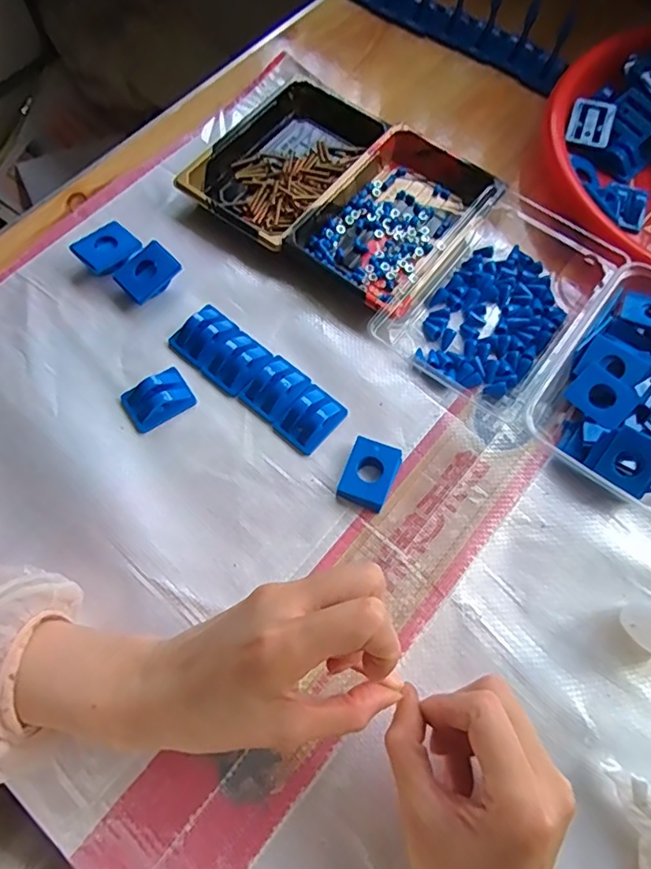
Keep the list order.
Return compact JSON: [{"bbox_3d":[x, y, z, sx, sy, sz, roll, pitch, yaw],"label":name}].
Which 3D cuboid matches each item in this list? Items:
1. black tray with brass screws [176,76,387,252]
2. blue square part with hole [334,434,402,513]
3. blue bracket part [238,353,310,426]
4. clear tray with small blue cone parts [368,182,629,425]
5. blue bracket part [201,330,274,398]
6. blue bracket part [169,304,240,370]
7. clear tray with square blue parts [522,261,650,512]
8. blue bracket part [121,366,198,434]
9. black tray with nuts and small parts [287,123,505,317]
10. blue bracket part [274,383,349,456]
[{"bbox_3d":[-0.033,-0.229,0.458,0.108,0.021,0.160,35,72,13],"label":"black tray with brass screws"},{"bbox_3d":[0.030,0.026,0.366,0.033,0.013,0.044,21,69,8],"label":"blue square part with hole"},{"bbox_3d":[-0.035,-0.033,0.390,0.035,0.012,0.044,38,72,14],"label":"blue bracket part"},{"bbox_3d":[0.134,-0.107,0.405,0.117,0.031,0.182,35,71,13],"label":"clear tray with small blue cone parts"},{"bbox_3d":[-0.062,-0.052,0.391,0.035,0.012,0.044,40,73,15],"label":"blue bracket part"},{"bbox_3d":[-0.088,-0.074,0.400,0.037,0.013,0.044,39,72,14],"label":"blue bracket part"},{"bbox_3d":[0.215,-0.032,0.373,0.112,0.035,0.158,35,71,13],"label":"clear tray with square blue parts"},{"bbox_3d":[-0.118,-0.027,0.379,0.044,0.015,0.034,-33,72,-13],"label":"blue bracket part"},{"bbox_3d":[0.057,-0.173,0.432,0.109,0.031,0.167,35,71,13],"label":"black tray with nuts and small parts"},{"bbox_3d":[-0.010,-0.013,0.381,0.034,0.015,0.045,39,72,14],"label":"blue bracket part"}]

